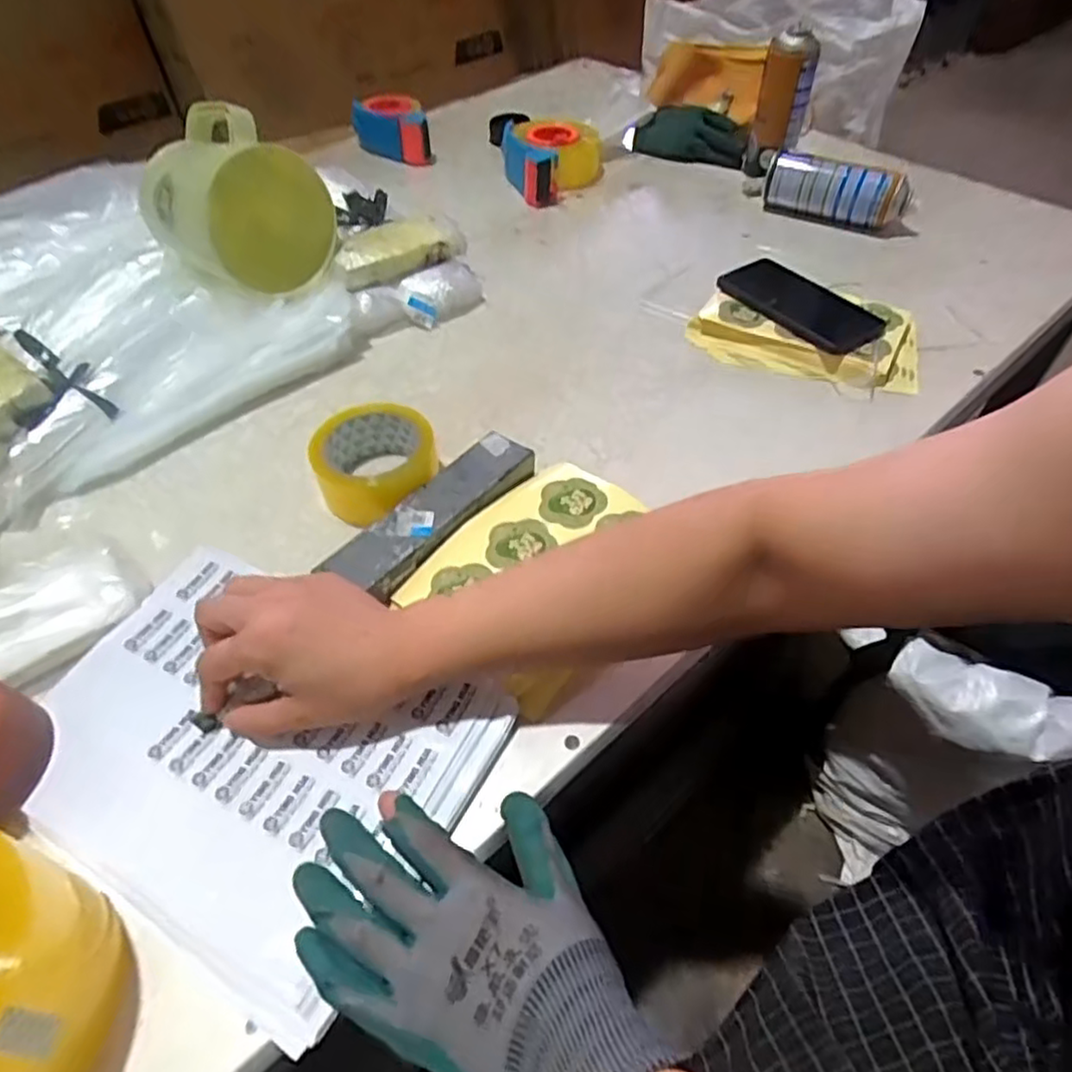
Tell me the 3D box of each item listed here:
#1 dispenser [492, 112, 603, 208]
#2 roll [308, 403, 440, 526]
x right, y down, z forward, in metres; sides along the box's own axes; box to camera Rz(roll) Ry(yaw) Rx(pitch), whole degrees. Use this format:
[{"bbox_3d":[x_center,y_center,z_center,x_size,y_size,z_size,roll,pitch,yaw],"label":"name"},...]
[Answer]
[{"bbox_3d":[0.016,-0.572,0.992,0.144,0.067,0.266,-11,50,-7],"label":"dispenser"},{"bbox_3d":[-0.134,-0.061,0.576,0.098,0.057,0.090,-1,49,1],"label":"roll"}]

